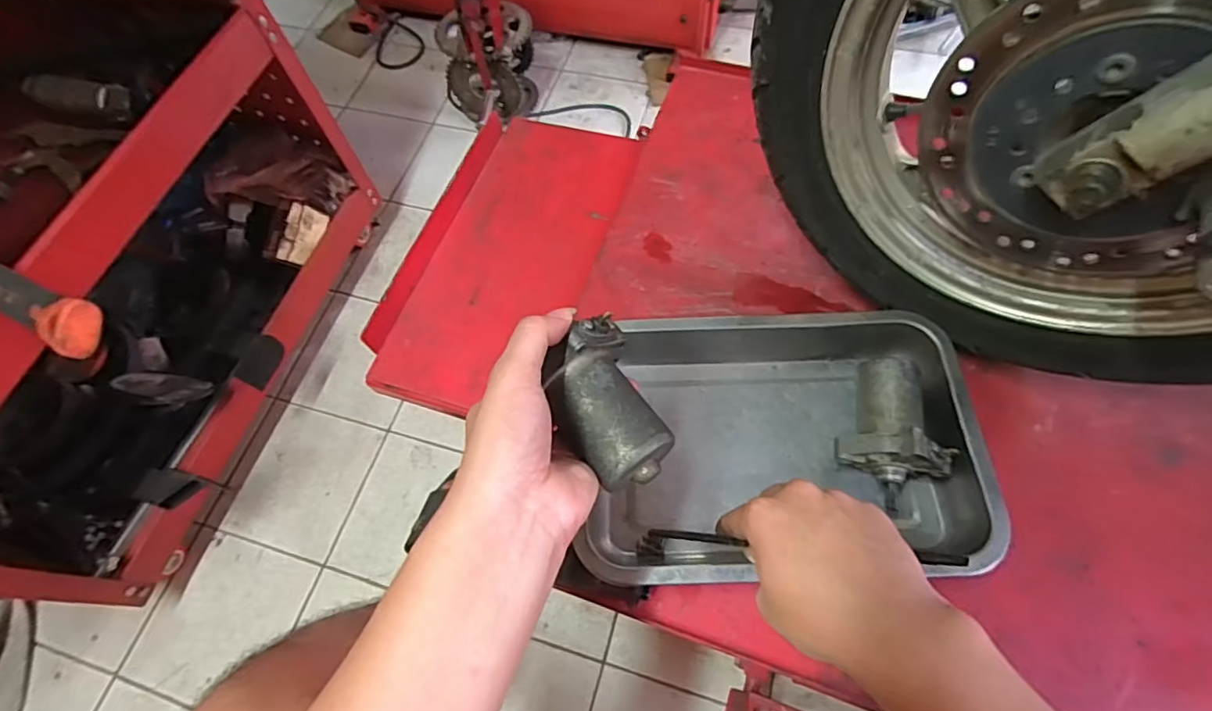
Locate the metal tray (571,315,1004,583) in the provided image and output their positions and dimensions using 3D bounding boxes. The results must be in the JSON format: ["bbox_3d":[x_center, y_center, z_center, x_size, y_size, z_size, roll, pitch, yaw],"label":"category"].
[{"bbox_3d":[0.135,0.068,0.472,0.294,0.054,0.214,-3,65,2],"label":"metal tray"}]

